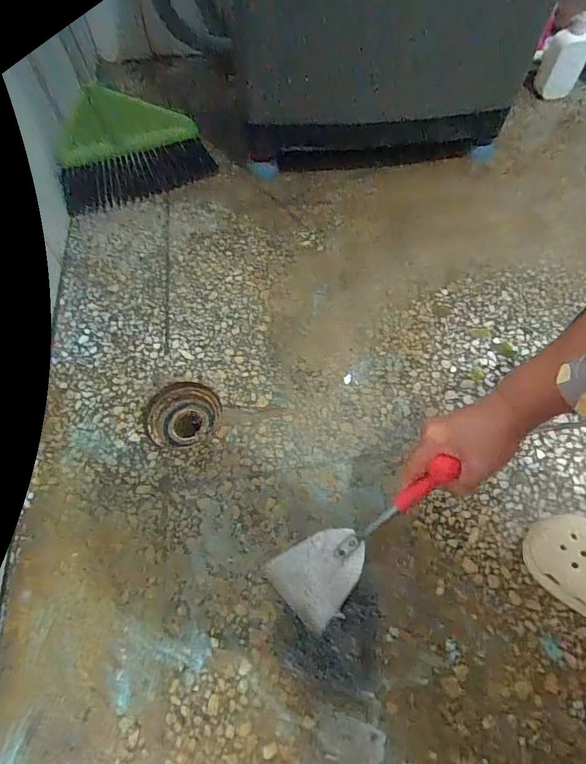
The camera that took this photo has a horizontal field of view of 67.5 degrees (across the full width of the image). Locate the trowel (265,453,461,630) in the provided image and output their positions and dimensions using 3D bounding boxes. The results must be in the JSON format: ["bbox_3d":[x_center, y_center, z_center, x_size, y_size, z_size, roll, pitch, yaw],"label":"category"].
[{"bbox_3d":[0.068,0.163,0.454,0.255,0.035,0.075,-48,60,21],"label":"trowel"}]

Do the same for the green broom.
[{"bbox_3d":[-0.299,-0.429,0.814,0.289,0.176,0.051,-28,61,-16],"label":"green broom"}]

